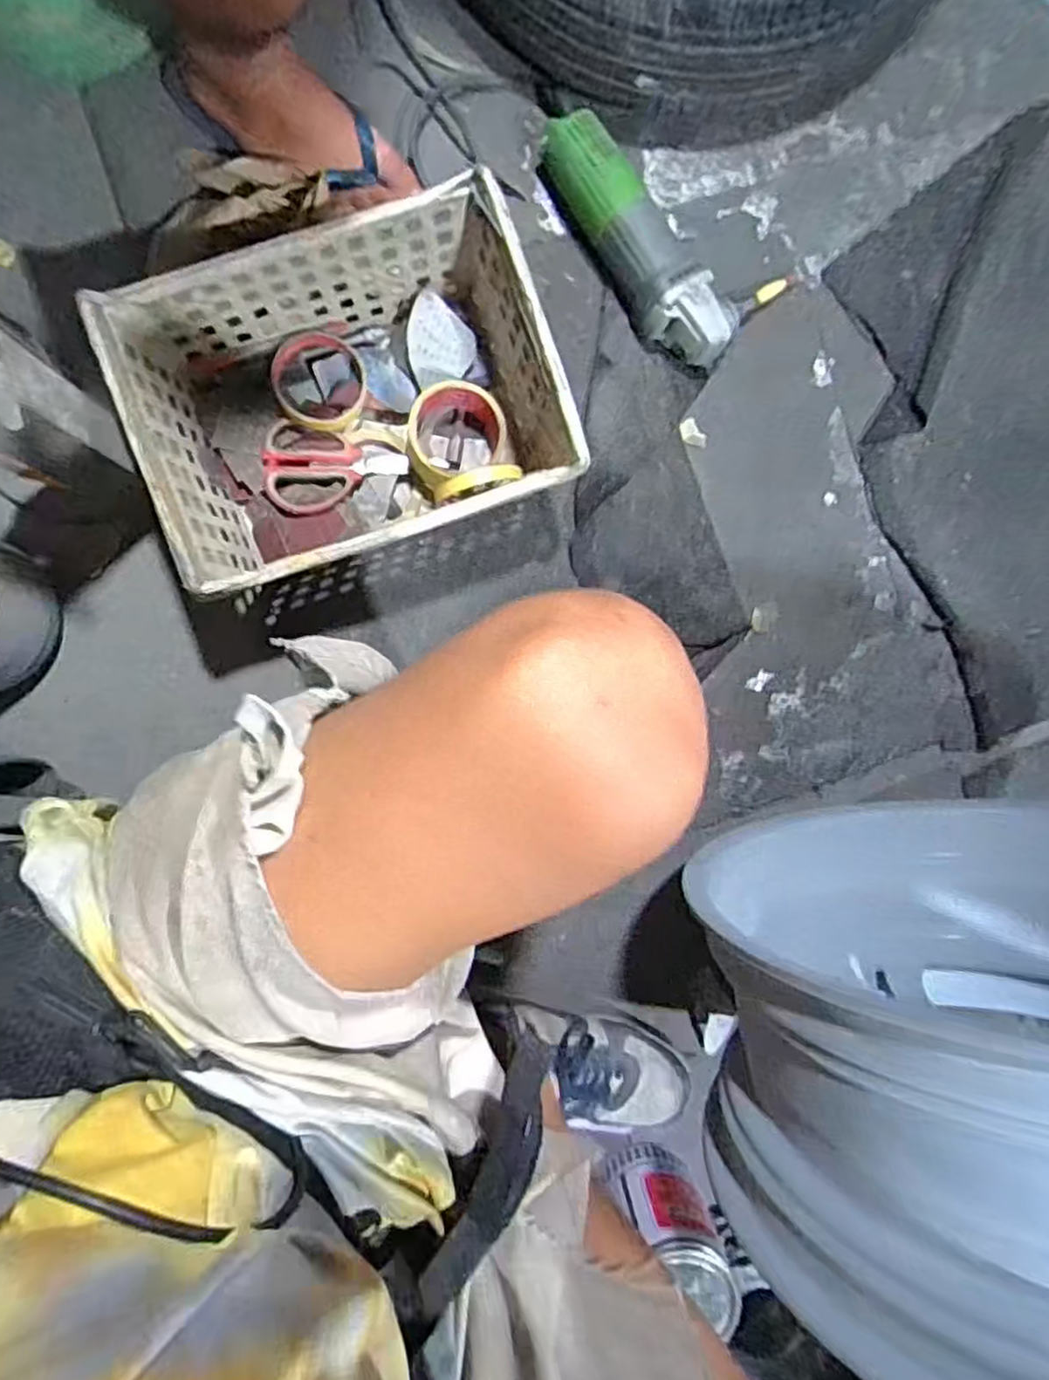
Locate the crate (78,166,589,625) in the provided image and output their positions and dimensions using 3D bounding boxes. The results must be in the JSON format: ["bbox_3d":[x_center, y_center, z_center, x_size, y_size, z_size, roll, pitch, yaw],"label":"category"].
[{"bbox_3d":[-0.142,-0.235,0.607,0.325,0.157,0.252,-21,94,-2],"label":"crate"}]

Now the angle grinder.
[{"bbox_3d":[0.109,-0.416,0.653,0.078,0.061,0.242,-34,95,-1],"label":"angle grinder"}]

